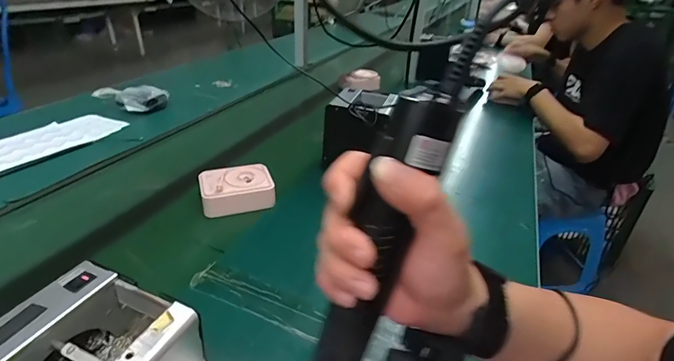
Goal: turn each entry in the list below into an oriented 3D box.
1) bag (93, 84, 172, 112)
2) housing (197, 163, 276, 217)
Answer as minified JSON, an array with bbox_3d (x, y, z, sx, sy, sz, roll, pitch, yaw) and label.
[{"bbox_3d":[-0.572,-0.233,1.096,0.163,0.052,0.108,11,31,13],"label":"bag"},{"bbox_3d":[-0.183,0.016,0.718,0.126,0.046,0.098,-10,33,-21],"label":"housing"}]

